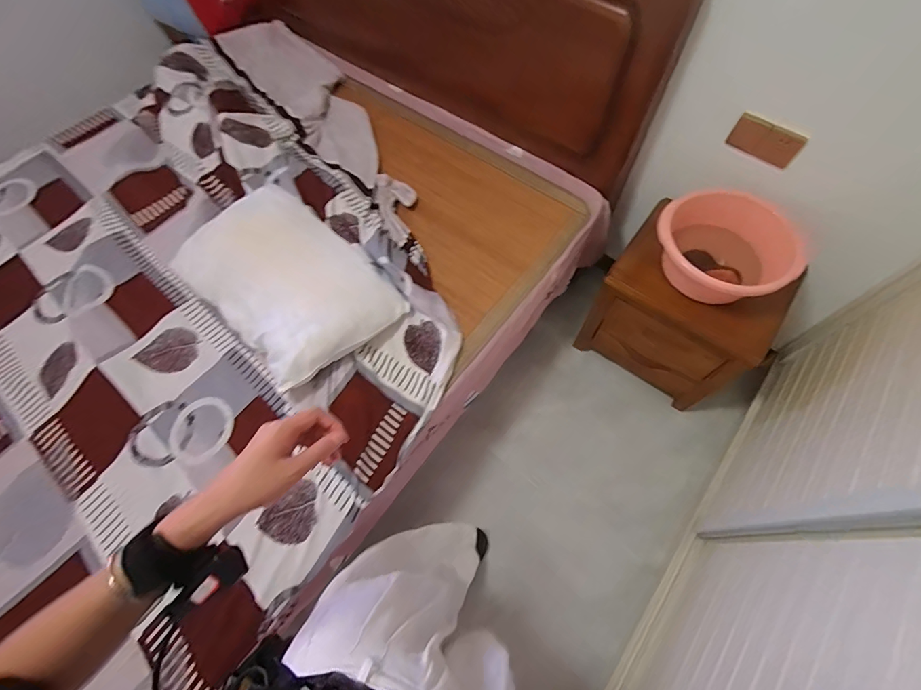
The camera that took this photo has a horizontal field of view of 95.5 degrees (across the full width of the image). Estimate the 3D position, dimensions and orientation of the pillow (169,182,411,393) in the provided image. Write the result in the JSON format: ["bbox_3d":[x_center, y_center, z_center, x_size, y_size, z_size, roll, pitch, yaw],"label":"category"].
[{"bbox_3d":[-0.495,-0.200,1.181,0.630,0.088,0.395,40,71,19],"label":"pillow"}]

